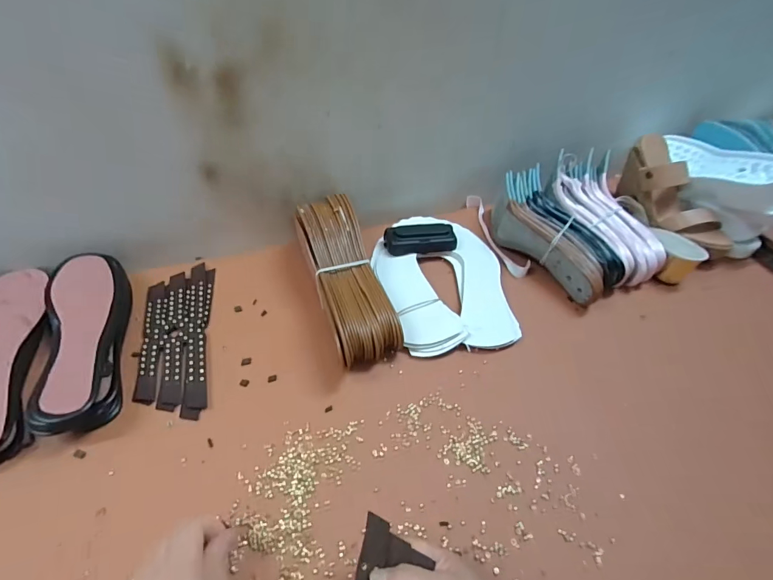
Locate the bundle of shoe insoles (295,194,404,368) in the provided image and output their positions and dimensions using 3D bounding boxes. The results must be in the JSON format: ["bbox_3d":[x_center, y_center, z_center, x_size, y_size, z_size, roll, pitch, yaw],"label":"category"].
[{"bbox_3d":[-0.056,-0.016,0.514,0.078,0.085,0.230,-13,50,-18],"label":"bundle of shoe insoles"}]

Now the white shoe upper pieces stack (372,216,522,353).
[{"bbox_3d":[0.074,-0.022,0.570,0.172,0.024,0.254,-2,48,-9],"label":"white shoe upper pieces stack"}]

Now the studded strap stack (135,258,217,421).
[{"bbox_3d":[-0.254,0.052,0.482,0.075,0.009,0.217,-7,49,-13],"label":"studded strap stack"}]

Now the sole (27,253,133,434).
[{"bbox_3d":[-0.331,0.052,0.445,0.069,0.048,0.221,-14,51,-19],"label":"sole"}]

